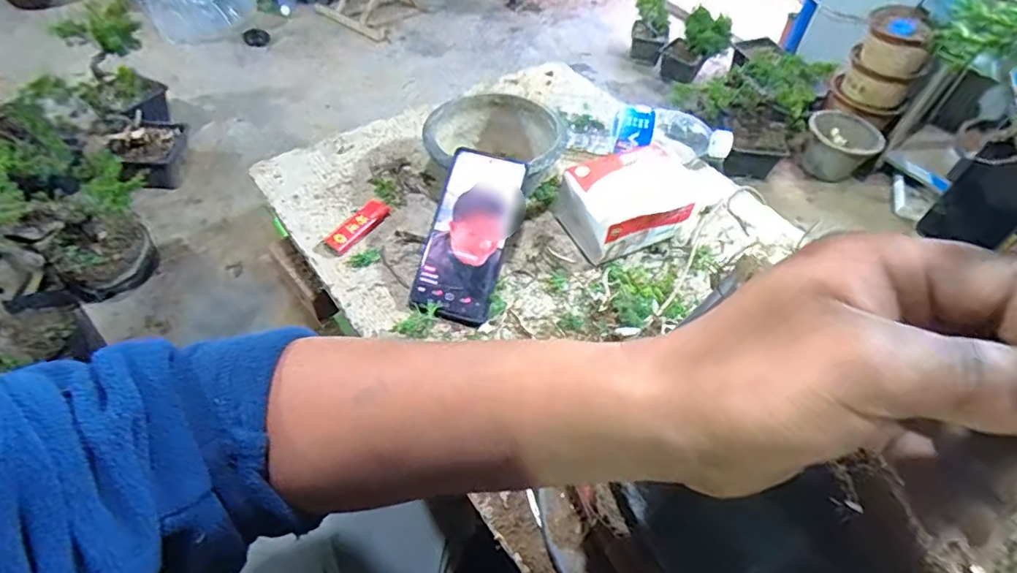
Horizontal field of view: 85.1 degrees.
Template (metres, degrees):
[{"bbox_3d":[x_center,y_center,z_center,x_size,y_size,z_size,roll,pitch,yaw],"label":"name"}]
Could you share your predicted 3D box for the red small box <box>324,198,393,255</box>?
[{"bbox_3d":[-0.161,-0.067,0.598,0.033,0.008,0.082,31,55,18],"label":"red small box"}]

